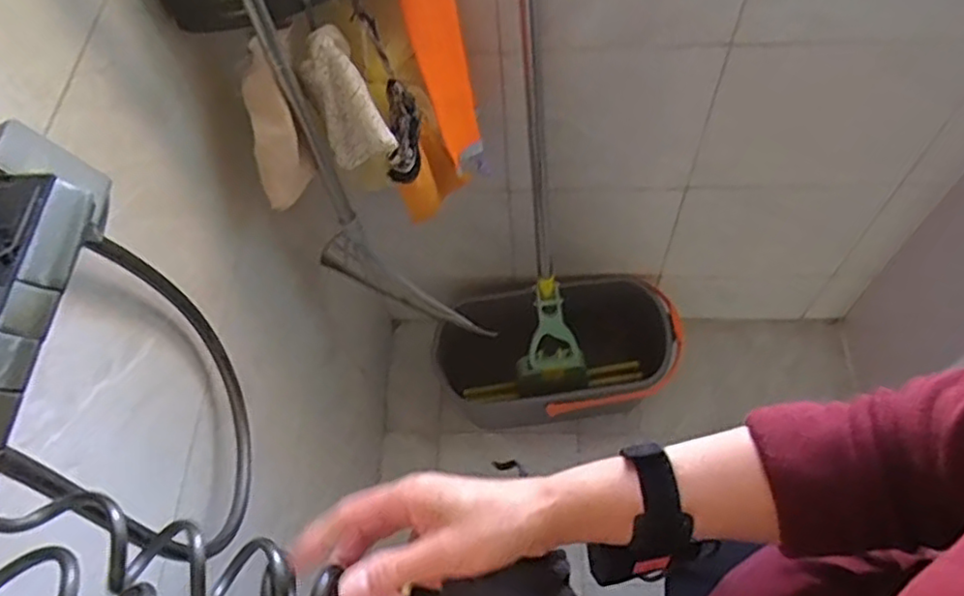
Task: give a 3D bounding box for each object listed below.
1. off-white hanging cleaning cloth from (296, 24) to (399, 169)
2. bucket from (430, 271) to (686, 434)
[{"bbox_3d":[-0.150,-0.208,0.721,0.086,0.137,0.031,-12,35,34],"label":"off-white hanging cleaning cloth"},{"bbox_3d":[0.151,0.115,1.370,0.467,0.196,0.272,2,62,5],"label":"bucket"}]

